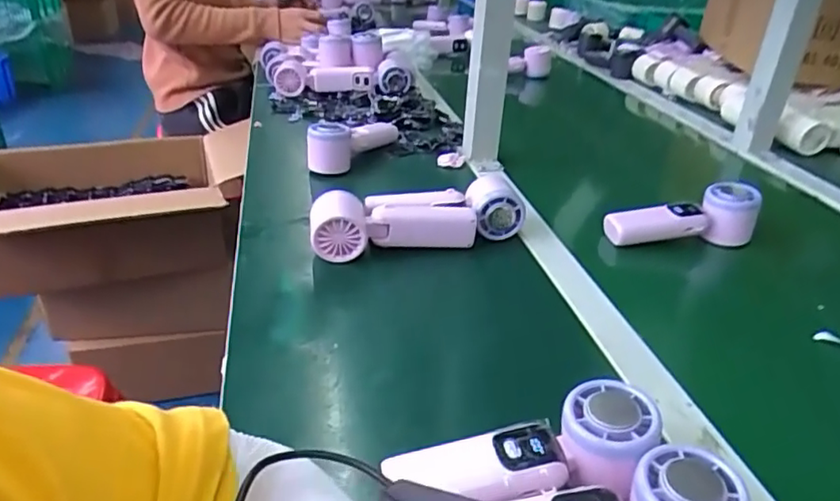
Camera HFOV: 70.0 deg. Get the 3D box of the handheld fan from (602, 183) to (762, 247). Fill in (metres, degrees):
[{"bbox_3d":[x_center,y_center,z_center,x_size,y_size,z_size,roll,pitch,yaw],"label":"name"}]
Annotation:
[{"bbox_3d":[0.287,-0.039,0.657,0.162,0.053,0.042,-4,31,-13],"label":"handheld fan"}]

